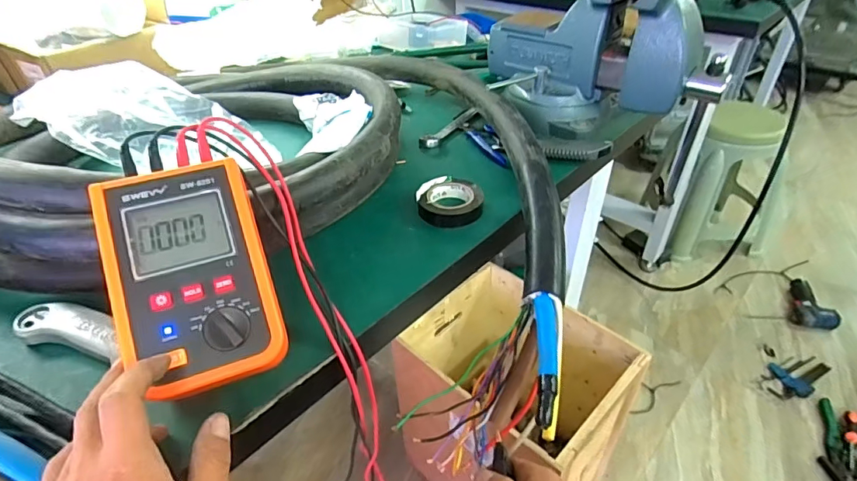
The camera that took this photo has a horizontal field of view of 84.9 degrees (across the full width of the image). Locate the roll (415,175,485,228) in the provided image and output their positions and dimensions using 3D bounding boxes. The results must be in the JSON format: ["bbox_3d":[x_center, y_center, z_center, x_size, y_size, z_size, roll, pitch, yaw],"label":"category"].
[{"bbox_3d":[0.024,-0.045,0.524,0.073,0.023,0.061,-1,38,1],"label":"roll"}]

